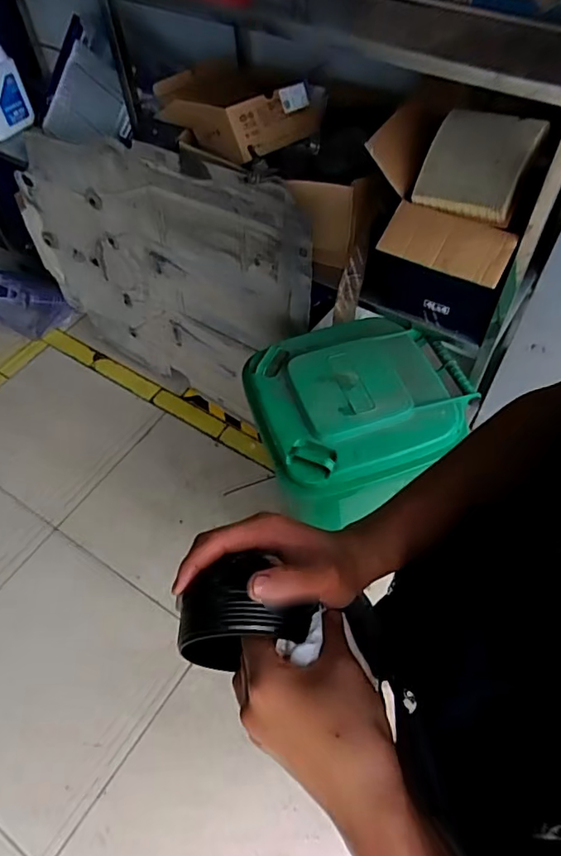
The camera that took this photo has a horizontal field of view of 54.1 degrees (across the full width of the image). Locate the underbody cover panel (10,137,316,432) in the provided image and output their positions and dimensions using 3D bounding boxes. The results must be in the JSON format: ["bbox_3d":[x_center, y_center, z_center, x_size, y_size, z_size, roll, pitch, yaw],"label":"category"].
[{"bbox_3d":[-0.369,-0.422,1.623,1.052,0.819,0.071,26,60,19],"label":"underbody cover panel"}]

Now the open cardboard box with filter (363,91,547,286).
[{"bbox_3d":[0.297,-0.442,0.996,0.293,0.173,0.293,19,58,15],"label":"open cardboard box with filter"}]

